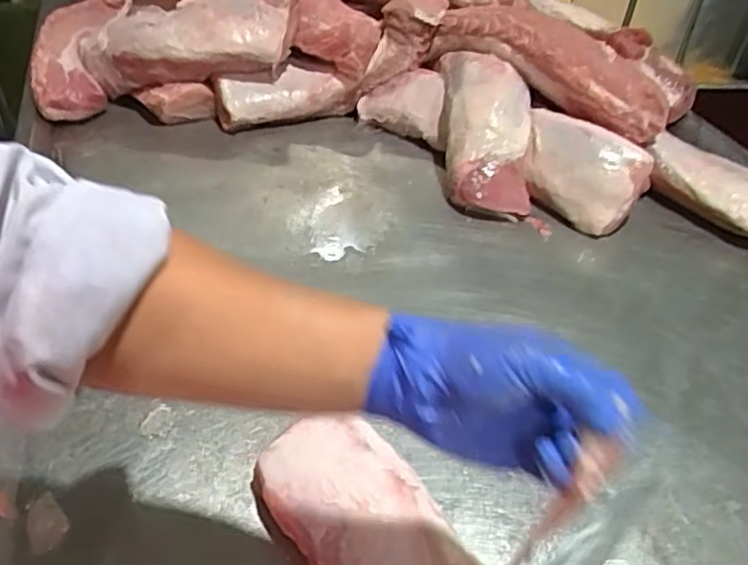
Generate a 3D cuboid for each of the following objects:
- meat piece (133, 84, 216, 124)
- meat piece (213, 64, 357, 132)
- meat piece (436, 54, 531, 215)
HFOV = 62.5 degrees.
[{"bbox_3d":[-0.336,-0.297,1.035,0.133,0.067,0.034,4,43,-3],"label":"meat piece"},{"bbox_3d":[-0.152,-0.318,1.061,0.235,0.078,0.068,-12,46,-18],"label":"meat piece"},{"bbox_3d":[0.175,-0.252,0.956,0.132,0.086,0.324,1,63,-5],"label":"meat piece"}]

